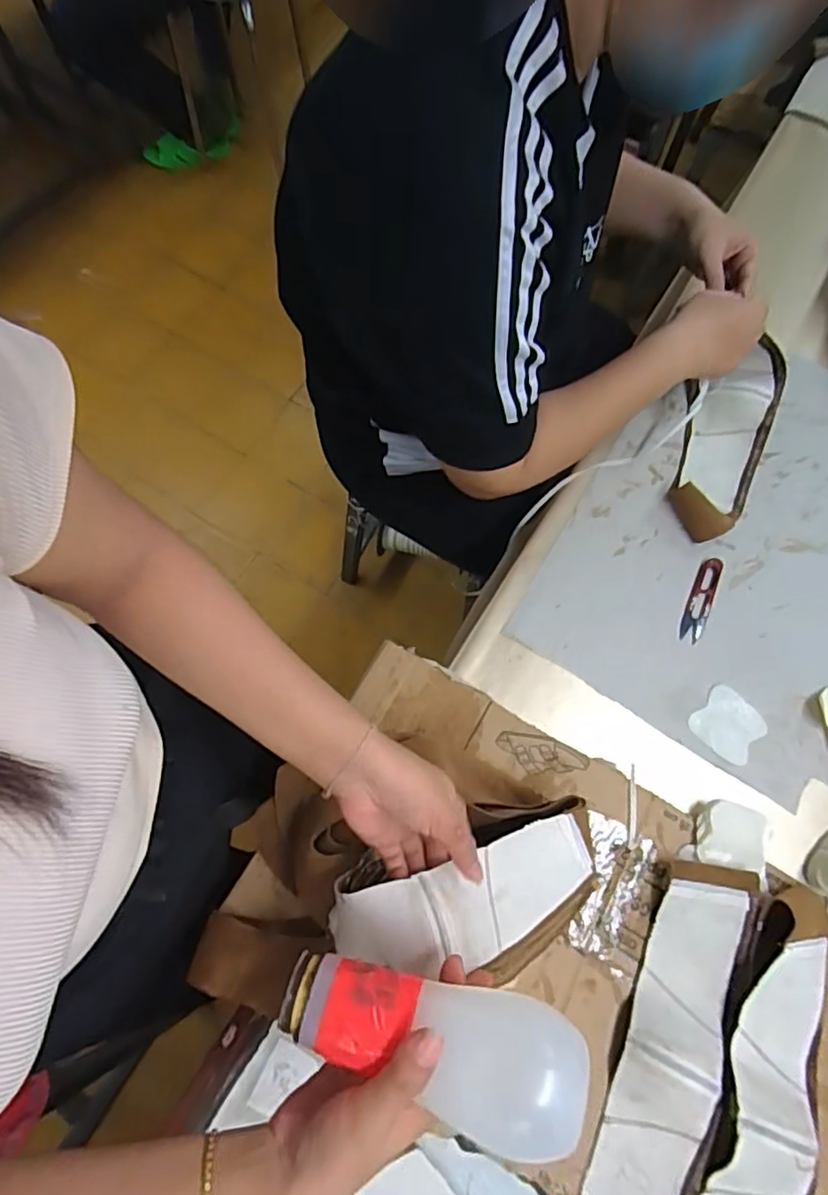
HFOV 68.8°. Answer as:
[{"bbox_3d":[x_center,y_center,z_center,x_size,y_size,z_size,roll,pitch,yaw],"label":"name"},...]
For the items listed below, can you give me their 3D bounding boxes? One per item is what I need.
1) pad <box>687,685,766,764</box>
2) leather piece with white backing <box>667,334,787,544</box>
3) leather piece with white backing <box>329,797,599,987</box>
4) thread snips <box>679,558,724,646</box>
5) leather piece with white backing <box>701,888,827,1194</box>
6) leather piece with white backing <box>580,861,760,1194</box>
[{"bbox_3d":[0.323,0.130,0.621,0.064,0.005,0.061,42,75,13],"label":"pad"},{"bbox_3d":[0.357,-0.180,0.698,0.105,0.070,0.230,18,71,6],"label":"leather piece with white backing"},{"bbox_3d":[0.052,0.227,0.463,0.226,0.052,0.107,-4,68,-30],"label":"leather piece with white backing"},{"bbox_3d":[0.315,0.002,0.663,0.027,0.004,0.105,23,71,7],"label":"thread snips"},{"bbox_3d":[0.280,0.412,0.469,0.091,0.059,0.355,25,71,8],"label":"leather piece with white backing"},{"bbox_3d":[0.210,0.385,0.497,0.078,0.025,0.326,18,66,22],"label":"leather piece with white backing"}]

